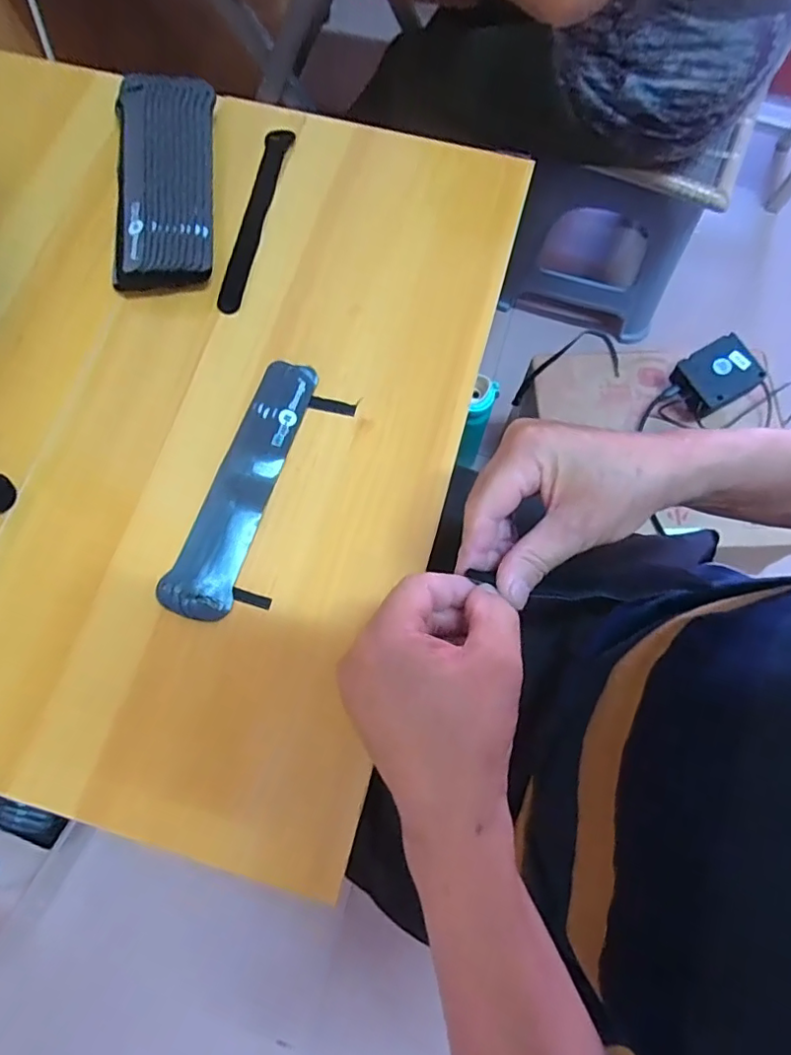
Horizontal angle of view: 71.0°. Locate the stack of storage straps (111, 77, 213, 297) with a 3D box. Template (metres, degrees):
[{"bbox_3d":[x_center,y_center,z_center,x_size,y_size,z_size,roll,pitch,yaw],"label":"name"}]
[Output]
[{"bbox_3d":[-0.194,-0.292,0.465,0.077,0.024,0.207,-5,73,-1],"label":"stack of storage straps"}]

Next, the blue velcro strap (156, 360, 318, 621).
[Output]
[{"bbox_3d":[-0.108,-0.033,0.400,0.044,0.012,0.199,18,74,6],"label":"blue velcro strap"}]

